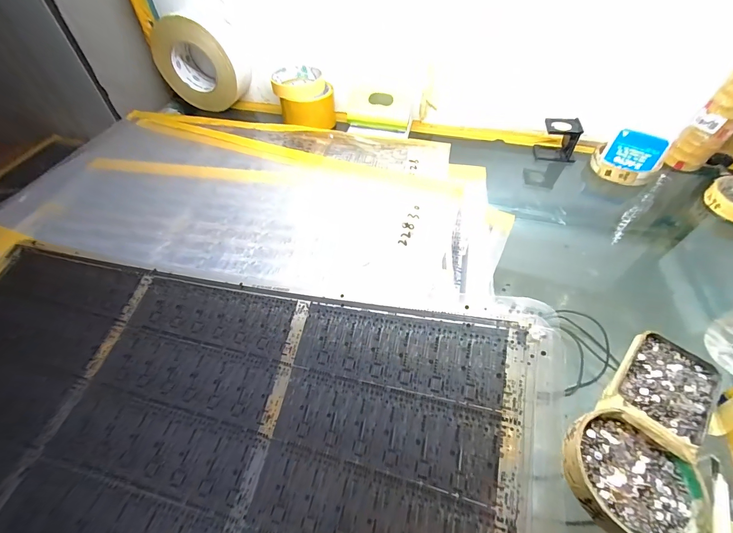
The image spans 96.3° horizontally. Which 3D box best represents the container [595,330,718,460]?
[{"bbox_3d":[0.245,0.099,0.269,0.066,0.020,0.100,37,60,26],"label":"container"}]

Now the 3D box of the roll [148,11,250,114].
[{"bbox_3d":[-0.276,-0.340,0.558,0.142,0.130,0.066,10,51,8],"label":"roll"}]

